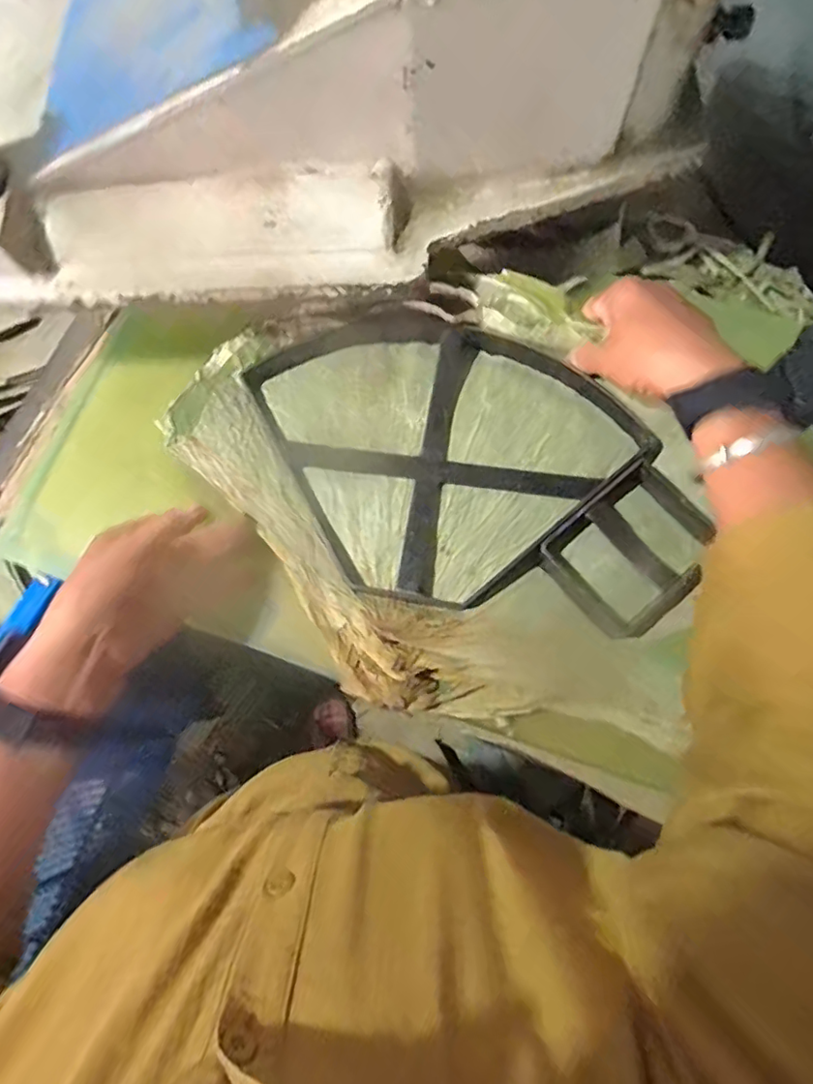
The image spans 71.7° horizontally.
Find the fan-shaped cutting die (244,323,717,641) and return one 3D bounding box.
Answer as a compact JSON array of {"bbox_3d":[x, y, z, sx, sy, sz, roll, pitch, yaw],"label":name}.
[{"bbox_3d":[0.045,-0.062,0.420,0.346,0.012,0.222,10,74,4],"label":"fan-shaped cutting die"}]

